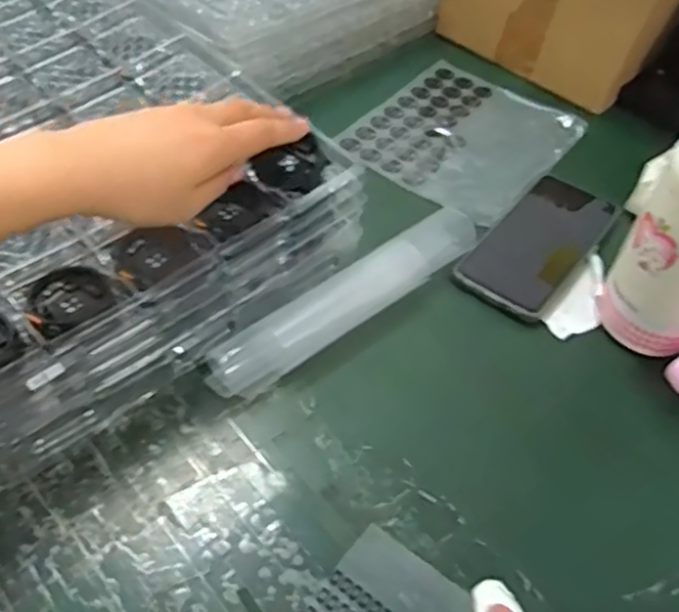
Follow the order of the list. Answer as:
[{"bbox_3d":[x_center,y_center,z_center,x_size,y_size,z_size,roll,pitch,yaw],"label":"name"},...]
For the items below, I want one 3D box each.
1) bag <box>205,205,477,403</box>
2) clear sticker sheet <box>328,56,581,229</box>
[{"bbox_3d":[0.009,-0.005,0.501,0.231,0.030,0.042,-32,59,-30],"label":"bag"},{"bbox_3d":[0.116,-0.161,0.661,0.168,0.007,0.197,32,54,21],"label":"clear sticker sheet"}]

